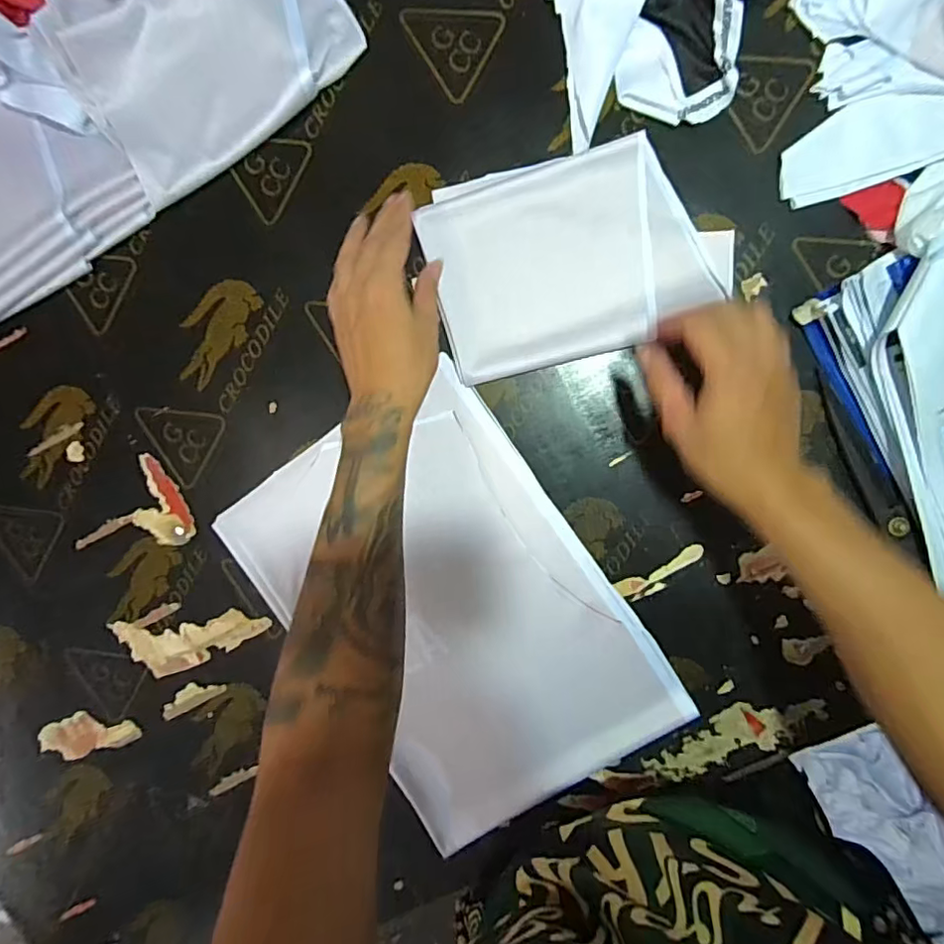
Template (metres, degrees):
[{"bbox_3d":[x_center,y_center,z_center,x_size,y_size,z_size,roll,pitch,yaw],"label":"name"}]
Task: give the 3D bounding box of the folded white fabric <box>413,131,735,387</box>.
[{"bbox_3d":[0.089,-0.187,0.488,0.242,0.014,0.168,-13,94,5],"label":"folded white fabric"}]

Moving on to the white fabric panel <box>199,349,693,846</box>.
[{"bbox_3d":[-0.018,0.136,0.529,0.274,0.009,0.400,-35,92,6],"label":"white fabric panel"}]

